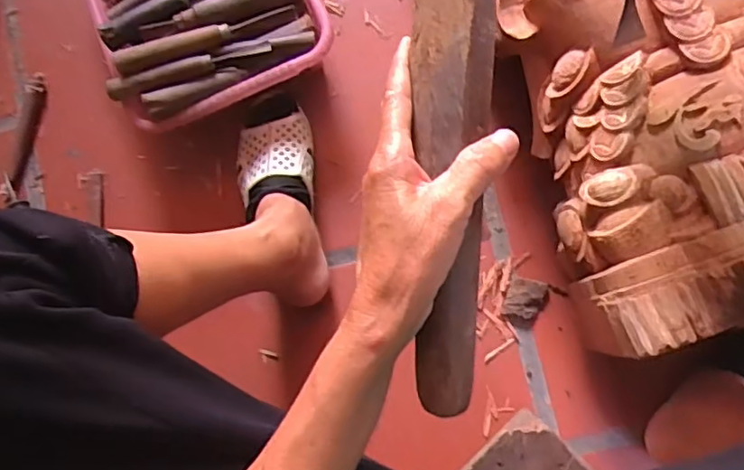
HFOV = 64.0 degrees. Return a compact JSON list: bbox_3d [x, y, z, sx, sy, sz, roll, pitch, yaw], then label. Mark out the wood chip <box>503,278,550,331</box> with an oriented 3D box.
[{"bbox_3d":[0.160,0.072,0.624,0.039,0.012,0.052,20,86,8],"label":"wood chip"}]

